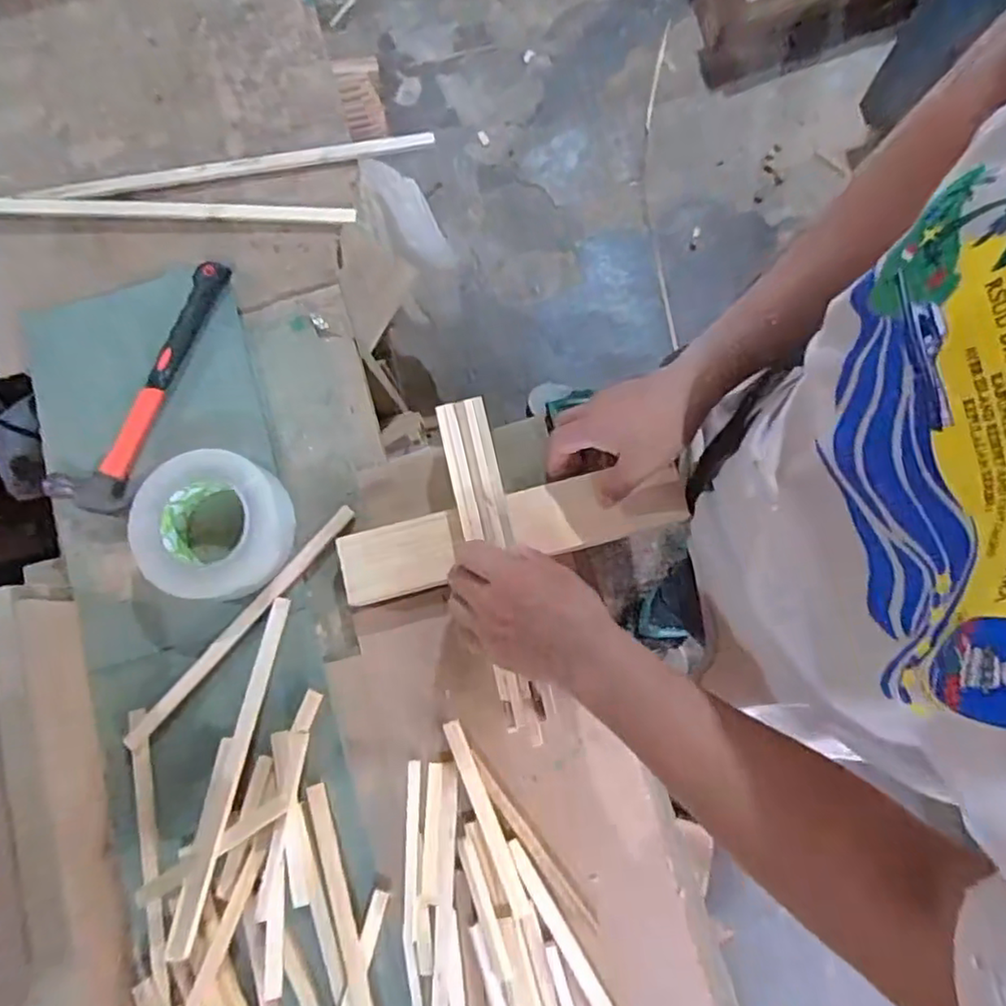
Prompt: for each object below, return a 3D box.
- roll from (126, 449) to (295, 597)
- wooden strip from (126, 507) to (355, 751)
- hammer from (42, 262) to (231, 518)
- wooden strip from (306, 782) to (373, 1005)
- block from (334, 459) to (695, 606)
[{"bbox_3d":[-0.262,0.020,0.589,0.129,0.048,0.126,0,78,1],"label":"roll"},{"bbox_3d":[-0.240,0.112,0.598,0.016,0.012,0.283,41,81,9],"label":"wooden strip"},{"bbox_3d":[-0.340,-0.114,0.630,0.075,0.023,0.272,30,80,7],"label":"hammer"},{"bbox_3d":[-0.134,0.342,0.540,0.019,0.015,0.205,-18,78,-3],"label":"wooden strip"},{"bbox_3d":[0.008,0.024,0.579,0.307,0.020,0.065,-13,78,1],"label":"block"}]

